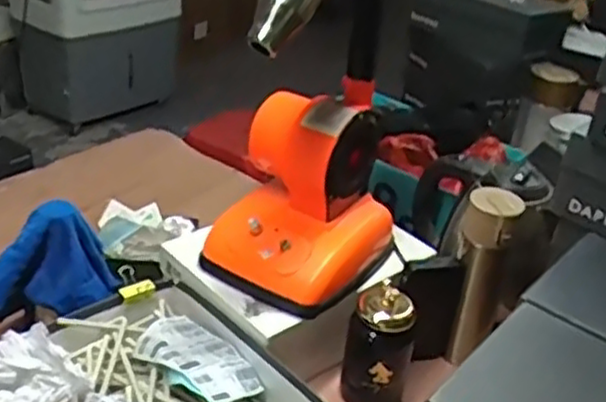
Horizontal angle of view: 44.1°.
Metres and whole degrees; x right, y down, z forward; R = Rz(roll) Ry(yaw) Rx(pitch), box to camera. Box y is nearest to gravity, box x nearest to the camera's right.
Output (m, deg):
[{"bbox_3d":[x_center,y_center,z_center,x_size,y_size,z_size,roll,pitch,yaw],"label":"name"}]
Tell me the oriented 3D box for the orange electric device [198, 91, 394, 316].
[{"bbox_3d":[0.000,-0.003,0.914,0.175,0.214,0.195,22,35,24],"label":"orange electric device"}]

